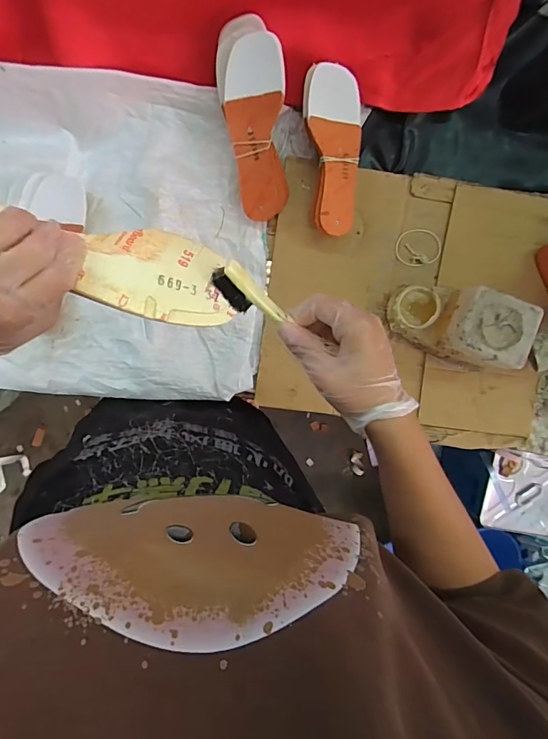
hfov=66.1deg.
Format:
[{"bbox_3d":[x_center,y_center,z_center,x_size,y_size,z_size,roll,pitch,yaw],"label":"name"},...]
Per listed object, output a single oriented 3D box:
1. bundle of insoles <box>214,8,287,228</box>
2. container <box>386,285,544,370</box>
[{"bbox_3d":[-0.028,-0.368,0.638,0.094,0.064,0.266,-9,116,-5],"label":"bundle of insoles"},{"bbox_3d":[0.298,-0.077,0.689,0.194,0.118,0.104,19,90,-5],"label":"container"}]

